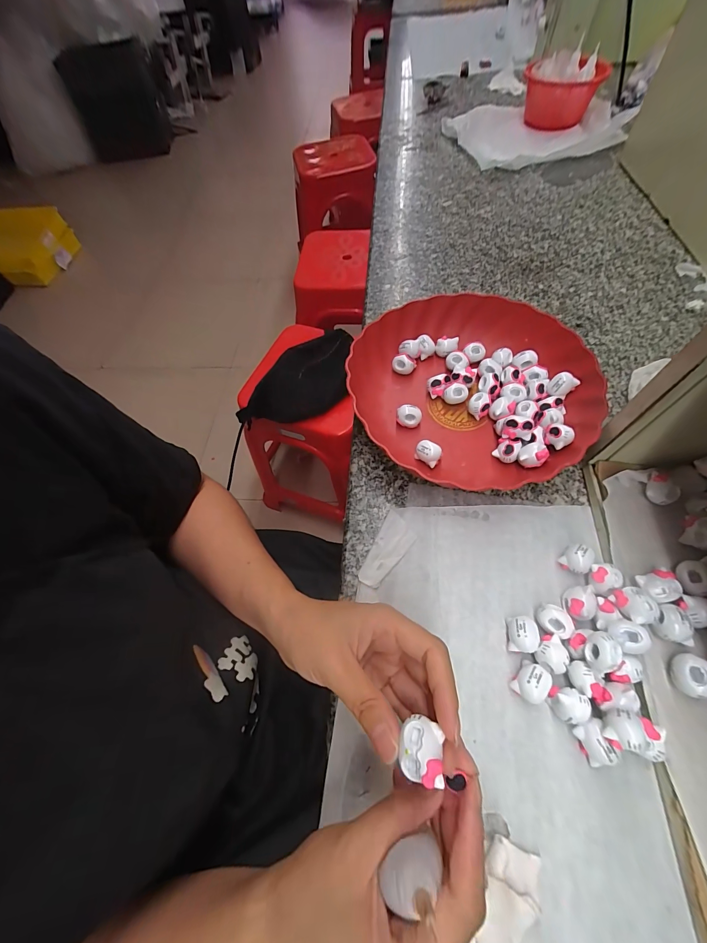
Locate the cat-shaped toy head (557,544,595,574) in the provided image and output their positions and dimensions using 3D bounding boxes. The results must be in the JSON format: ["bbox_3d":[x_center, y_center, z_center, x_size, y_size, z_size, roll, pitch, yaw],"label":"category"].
[{"bbox_3d":[0.186,0.073,0.283,0.020,0.017,0.021,-2,61,4],"label":"cat-shaped toy head"}]

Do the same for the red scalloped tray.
[{"bbox_3d":[0.125,-0.088,0.365,0.246,0.055,0.245,-19,61,-5],"label":"red scalloped tray"}]

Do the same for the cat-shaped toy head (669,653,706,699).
[{"bbox_3d":[0.226,0.137,0.229,0.018,0.021,0.024,-1,61,4],"label":"cat-shaped toy head"}]

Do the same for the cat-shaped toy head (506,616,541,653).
[{"bbox_3d":[0.129,0.124,0.258,0.021,0.018,0.024,1,62,6],"label":"cat-shaped toy head"}]

